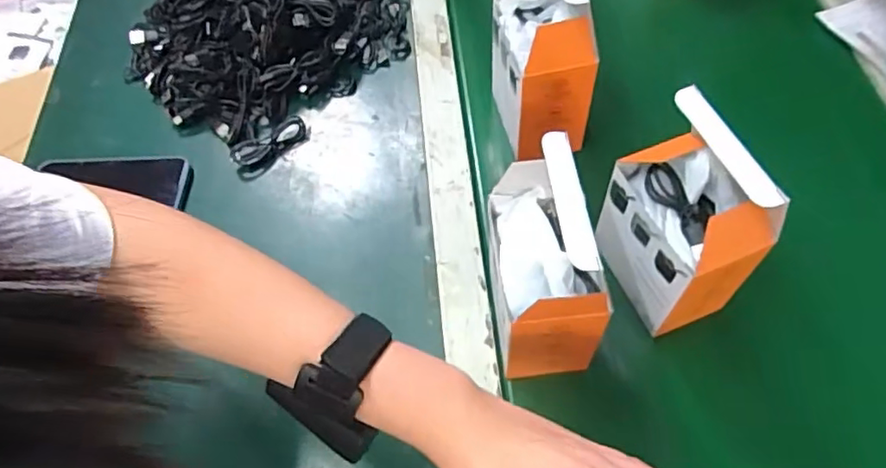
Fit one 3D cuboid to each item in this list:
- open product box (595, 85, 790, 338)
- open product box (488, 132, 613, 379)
[{"bbox_3d":[0.164,-0.006,0.422,0.068,0.161,0.099,-21,60,-8],"label":"open product box"},{"bbox_3d":[0.069,0.027,0.417,0.064,0.152,0.115,-5,59,1],"label":"open product box"}]

